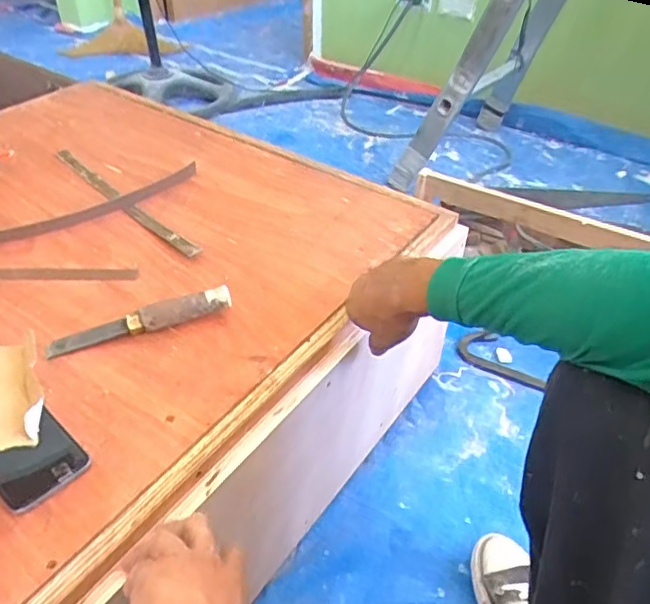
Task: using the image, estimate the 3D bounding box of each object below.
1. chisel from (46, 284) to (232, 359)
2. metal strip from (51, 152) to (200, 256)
[{"bbox_3d":[-0.207,0.020,0.664,0.202,0.036,0.026,-12,43,-14],"label":"chisel"},{"bbox_3d":[-0.304,-0.153,0.882,0.375,0.010,0.023,34,51,31],"label":"metal strip"}]

